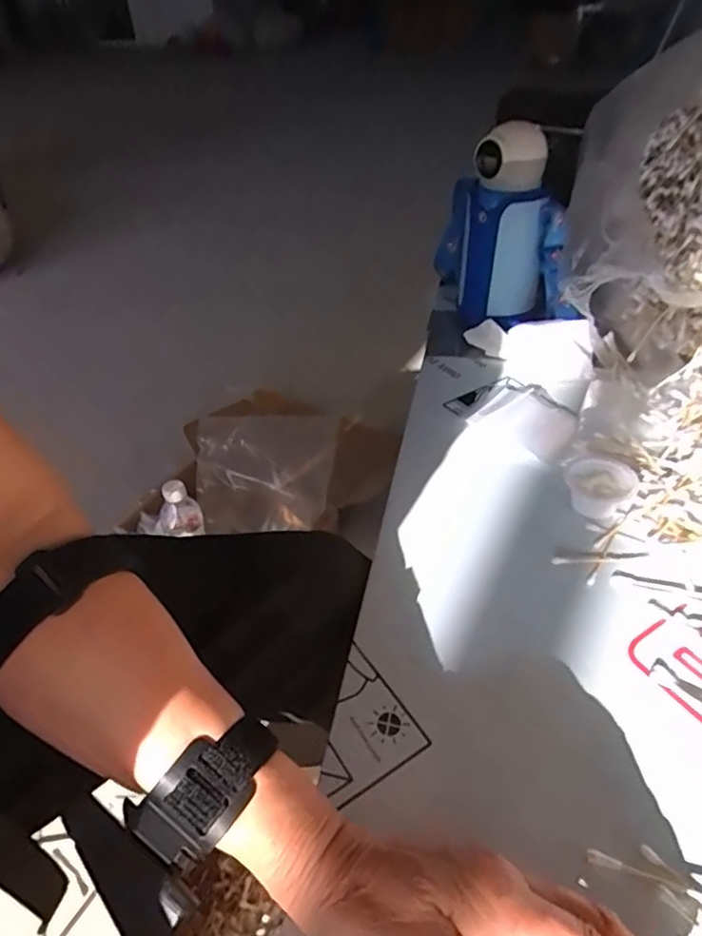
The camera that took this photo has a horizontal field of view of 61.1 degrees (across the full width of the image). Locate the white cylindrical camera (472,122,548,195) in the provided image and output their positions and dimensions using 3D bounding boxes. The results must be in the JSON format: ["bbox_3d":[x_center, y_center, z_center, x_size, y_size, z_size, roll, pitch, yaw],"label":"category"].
[{"bbox_3d":[0.171,-0.334,0.637,0.074,0.058,0.069,3,40,7],"label":"white cylindrical camera"}]

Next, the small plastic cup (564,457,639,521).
[{"bbox_3d":[0.199,0.015,0.478,0.050,0.026,0.052,-2,40,2],"label":"small plastic cup"}]

